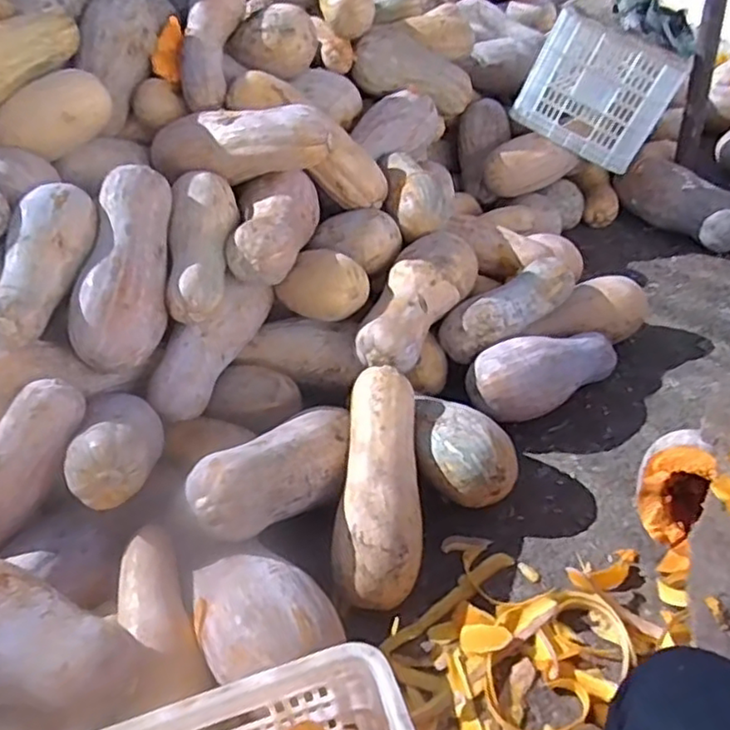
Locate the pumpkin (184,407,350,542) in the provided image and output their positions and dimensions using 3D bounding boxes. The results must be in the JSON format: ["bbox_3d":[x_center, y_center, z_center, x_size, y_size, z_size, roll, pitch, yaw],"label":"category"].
[{"bbox_3d":[-0.138,0.175,1.084,0.125,0.121,0.340,22,27,31],"label":"pumpkin"}]

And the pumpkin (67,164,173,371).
[{"bbox_3d":[-0.445,-0.185,1.210,0.140,0.135,0.394,-1,71,7],"label":"pumpkin"}]

